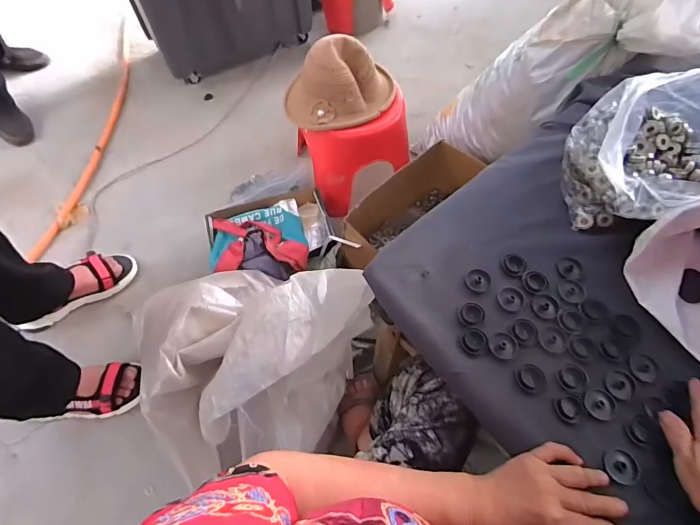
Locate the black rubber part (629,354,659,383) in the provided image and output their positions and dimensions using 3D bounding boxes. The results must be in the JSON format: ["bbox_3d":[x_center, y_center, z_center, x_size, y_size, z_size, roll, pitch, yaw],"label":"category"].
[{"bbox_3d":[0.347,0.125,0.499,0.031,0.008,0.030,6,60,4],"label":"black rubber part"}]

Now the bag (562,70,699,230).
[{"bbox_3d":[0.404,-0.155,0.540,0.191,0.188,0.179,-7,60,-4],"label":"bag"}]

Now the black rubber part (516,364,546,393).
[{"bbox_3d":[0.212,0.135,0.492,0.032,0.004,0.032,34,66,18],"label":"black rubber part"}]

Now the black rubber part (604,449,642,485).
[{"bbox_3d":[0.293,0.220,0.454,0.037,0.011,0.033,-23,63,-12],"label":"black rubber part"}]

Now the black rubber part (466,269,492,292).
[{"bbox_3d":[0.169,0.023,0.552,0.031,0.004,0.033,0,60,0],"label":"black rubber part"}]

